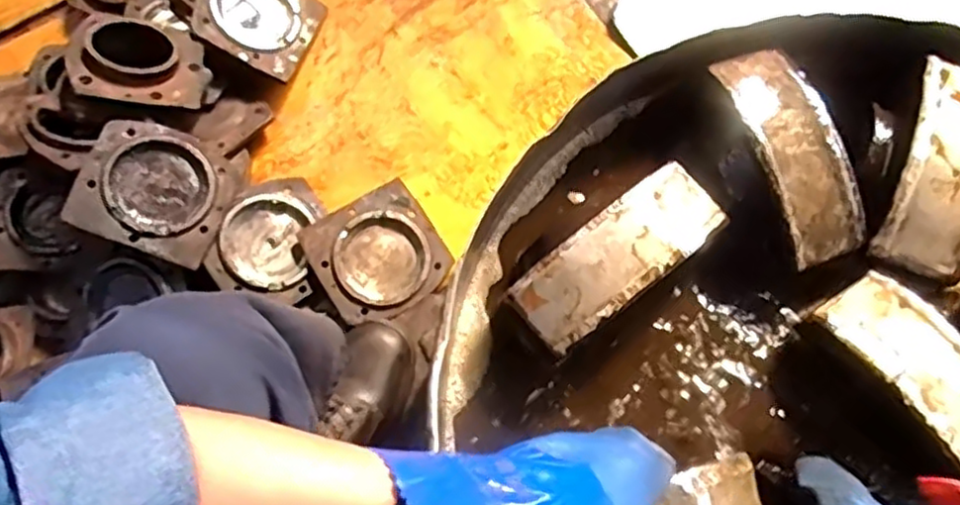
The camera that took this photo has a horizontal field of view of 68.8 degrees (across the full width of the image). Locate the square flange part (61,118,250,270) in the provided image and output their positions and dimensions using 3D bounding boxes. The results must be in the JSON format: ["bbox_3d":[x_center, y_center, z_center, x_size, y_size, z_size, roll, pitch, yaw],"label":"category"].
[{"bbox_3d":[-0.385,-0.081,0.843,0.168,0.035,0.174,25,67,-14],"label":"square flange part"}]

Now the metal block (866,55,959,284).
[{"bbox_3d":[0.330,-0.060,0.497,0.064,0.034,0.157,21,77,8],"label":"metal block"}]

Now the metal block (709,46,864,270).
[{"bbox_3d":[0.224,-0.073,0.506,0.060,0.036,0.162,-18,75,-2],"label":"metal block"}]

